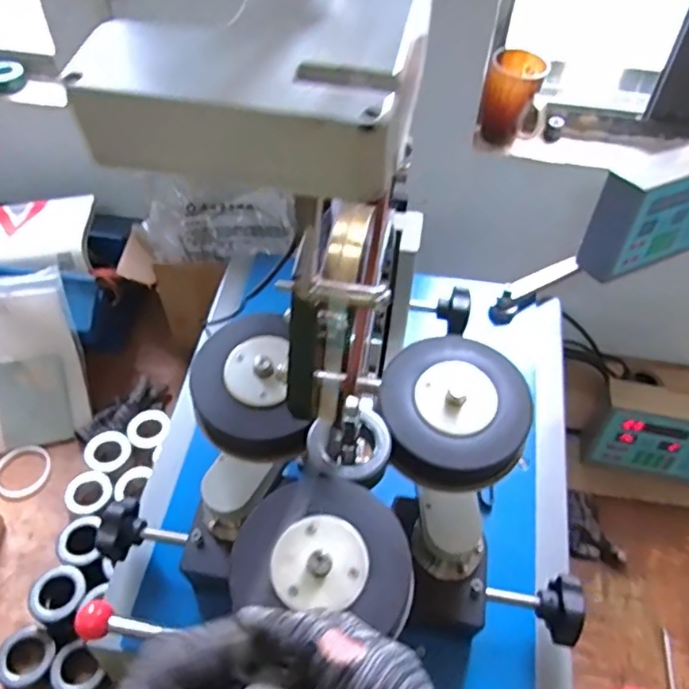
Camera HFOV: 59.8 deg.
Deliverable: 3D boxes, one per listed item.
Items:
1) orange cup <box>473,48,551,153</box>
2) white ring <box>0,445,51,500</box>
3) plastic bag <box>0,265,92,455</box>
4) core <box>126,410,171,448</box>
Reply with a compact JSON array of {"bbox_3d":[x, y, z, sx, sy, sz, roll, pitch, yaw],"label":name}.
[{"bbox_3d":[0.254,-0.361,0.898,0.091,0.129,0.069,17,50,13],"label":"orange cup"},{"bbox_3d":[-0.516,0.203,0.961,0.086,0.012,0.089,1,48,-1],"label":"white ring"},{"bbox_3d":[-0.526,0.029,0.960,0.187,0.280,0.024,-8,14,-10],"label":"plastic bag"},{"bbox_3d":[-0.317,0.135,0.971,0.066,0.013,0.066,1,48,-1],"label":"core"}]

